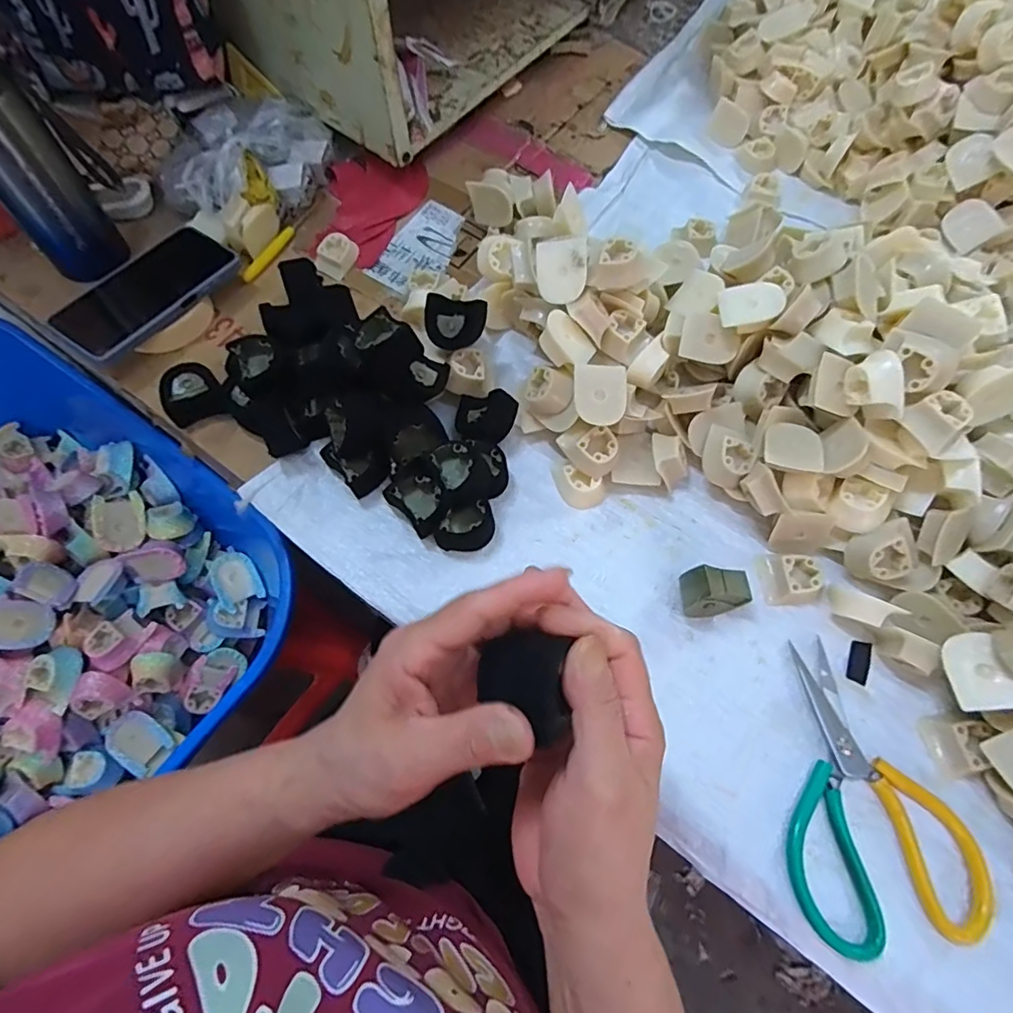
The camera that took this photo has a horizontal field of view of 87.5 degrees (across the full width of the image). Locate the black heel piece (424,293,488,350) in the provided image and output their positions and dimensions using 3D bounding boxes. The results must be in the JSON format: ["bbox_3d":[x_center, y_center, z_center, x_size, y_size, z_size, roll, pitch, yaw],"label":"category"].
[{"bbox_3d":[-0.044,-0.159,0.460,0.048,0.029,0.043,3,100,1],"label":"black heel piece"}]

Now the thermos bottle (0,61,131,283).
[{"bbox_3d":[-0.419,-0.299,0.458,0.075,0.201,0.073,-38,74,-16],"label":"thermos bottle"}]

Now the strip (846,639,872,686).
[{"bbox_3d":[0.273,0.120,0.408,0.015,0.004,0.033,24,68,7],"label":"strip"}]

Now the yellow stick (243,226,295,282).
[{"bbox_3d":[-0.248,-0.267,0.557,0.011,0.011,0.081,26,69,8],"label":"yellow stick"}]

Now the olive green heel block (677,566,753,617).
[{"bbox_3d":[0.161,0.066,0.408,0.052,0.043,0.031,1,67,-2],"label":"olive green heel block"}]

